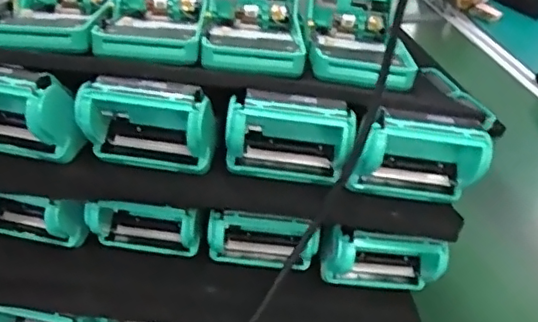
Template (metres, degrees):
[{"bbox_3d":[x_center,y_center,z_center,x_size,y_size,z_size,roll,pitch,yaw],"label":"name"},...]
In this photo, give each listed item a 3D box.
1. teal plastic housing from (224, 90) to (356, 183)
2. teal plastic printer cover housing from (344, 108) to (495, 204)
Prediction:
[{"bbox_3d":[0.013,-0.014,0.372,0.076,0.063,0.031,6,36,1],"label":"teal plastic housing"},{"bbox_3d":[0.093,-0.002,0.370,0.078,0.063,0.032,6,36,1],"label":"teal plastic printer cover housing"}]

